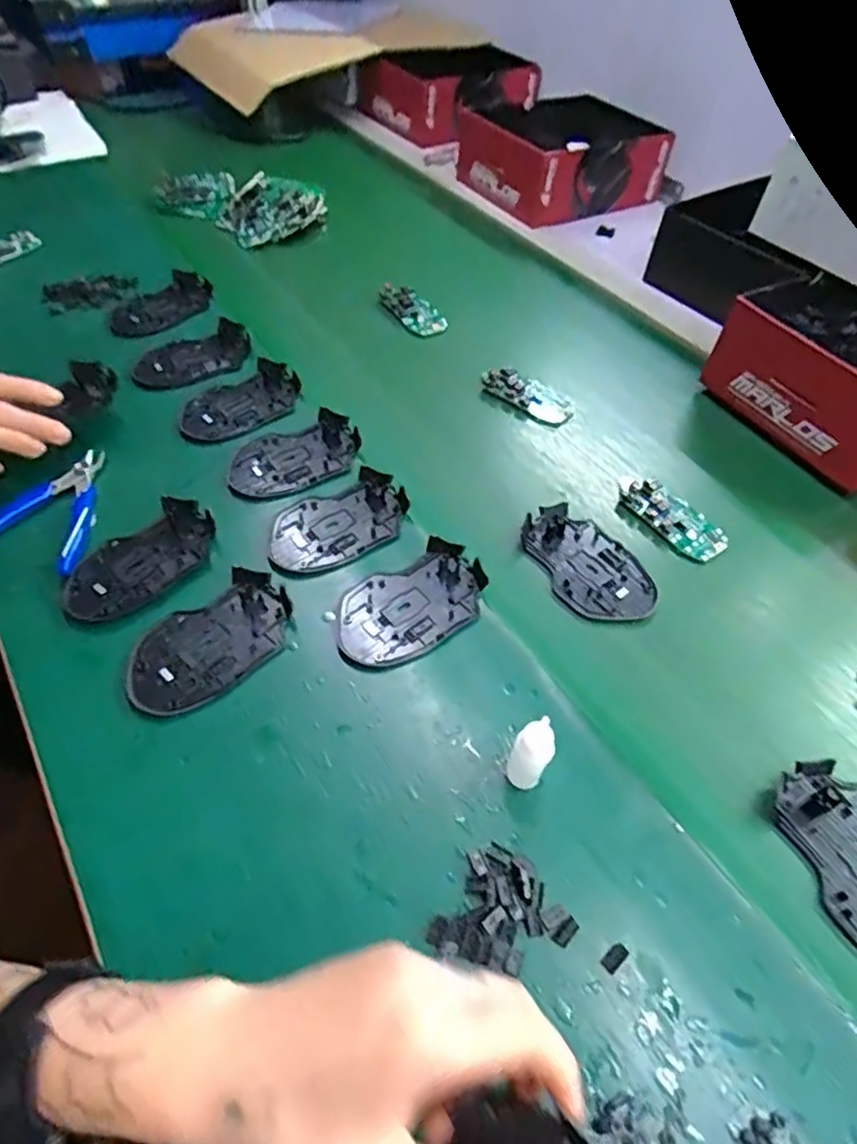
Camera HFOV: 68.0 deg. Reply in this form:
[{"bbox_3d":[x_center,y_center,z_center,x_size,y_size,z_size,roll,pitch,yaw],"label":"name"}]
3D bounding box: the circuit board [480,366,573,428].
[{"bbox_3d":[0.096,-0.176,0.622,0.097,0.009,0.046,27,57,18],"label":"circuit board"}]

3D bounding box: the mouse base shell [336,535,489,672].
[{"bbox_3d":[-0.012,0.023,0.454,0.115,0.011,0.072,-29,59,-21],"label":"mouse base shell"}]

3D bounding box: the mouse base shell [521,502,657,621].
[{"bbox_3d":[0.125,-0.008,0.494,0.073,0.012,0.114,-22,57,-17],"label":"mouse base shell"}]

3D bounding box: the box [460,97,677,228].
[{"bbox_3d":[0.177,-0.601,0.910,0.222,0.097,0.234,-25,55,-22],"label":"box"}]

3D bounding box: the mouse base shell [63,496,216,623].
[{"bbox_3d":[-0.212,-0.009,0.467,0.113,0.013,0.069,-38,63,-26],"label":"mouse base shell"}]

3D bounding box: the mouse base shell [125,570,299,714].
[{"bbox_3d":[-0.147,0.047,0.429,0.114,0.008,0.071,-35,61,-25],"label":"mouse base shell"}]

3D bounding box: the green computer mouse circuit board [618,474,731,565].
[{"bbox_3d":[0.200,-0.050,0.530,0.044,0.012,0.104,-33,61,-24],"label":"green computer mouse circuit board"}]

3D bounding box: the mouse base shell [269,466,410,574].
[{"bbox_3d":[-0.070,-0.038,0.498,0.113,0.008,0.073,-28,59,-21],"label":"mouse base shell"}]

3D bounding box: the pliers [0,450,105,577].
[{"bbox_3d":[-0.297,-0.053,0.498,0.089,0.018,0.120,8,53,4],"label":"pliers"}]

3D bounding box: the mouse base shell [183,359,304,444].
[{"bbox_3d":[-0.172,-0.158,0.580,0.112,0.016,0.069,-31,60,-23],"label":"mouse base shell"}]

